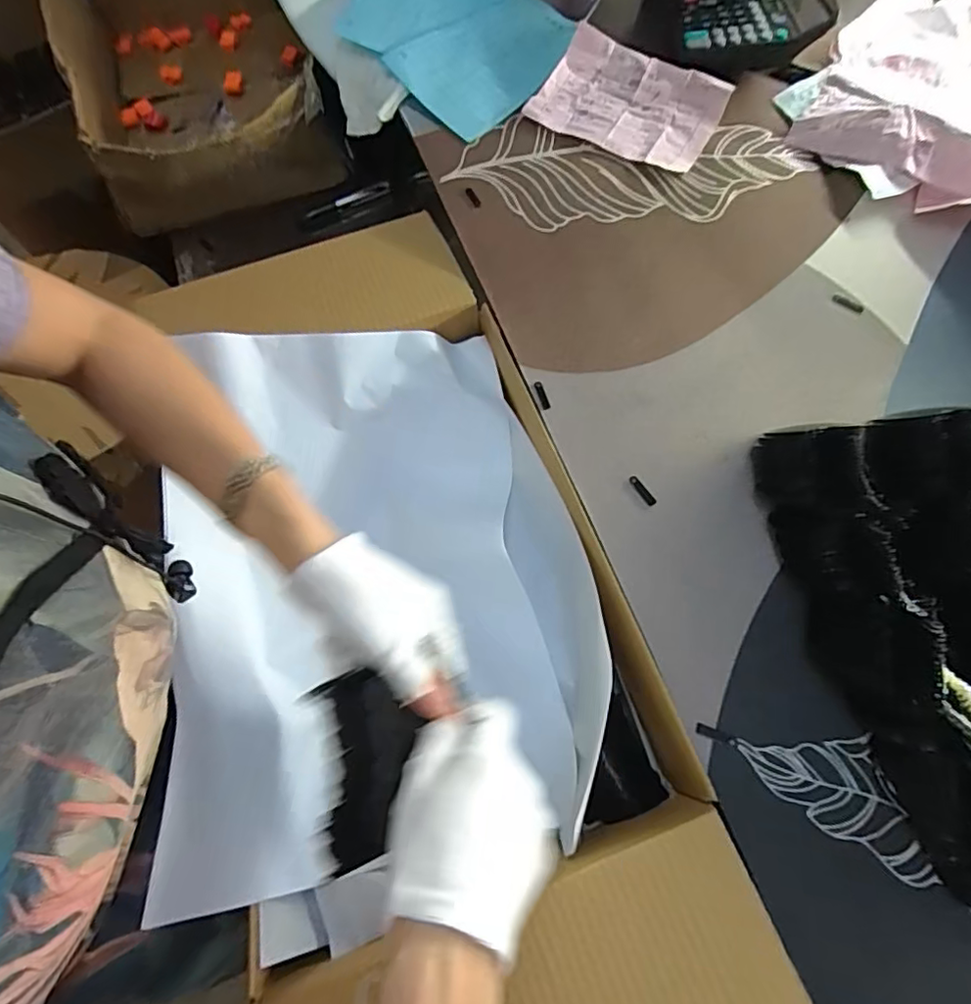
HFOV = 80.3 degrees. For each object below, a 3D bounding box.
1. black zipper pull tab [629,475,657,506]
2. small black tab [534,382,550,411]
[{"bbox_3d":[0.117,-0.008,0.426,0.007,0.004,0.025,-33,70,-13],"label":"black zipper pull tab"},{"bbox_3d":[0.045,-0.085,0.458,0.008,0.004,0.026,-14,67,-5],"label":"small black tab"}]

